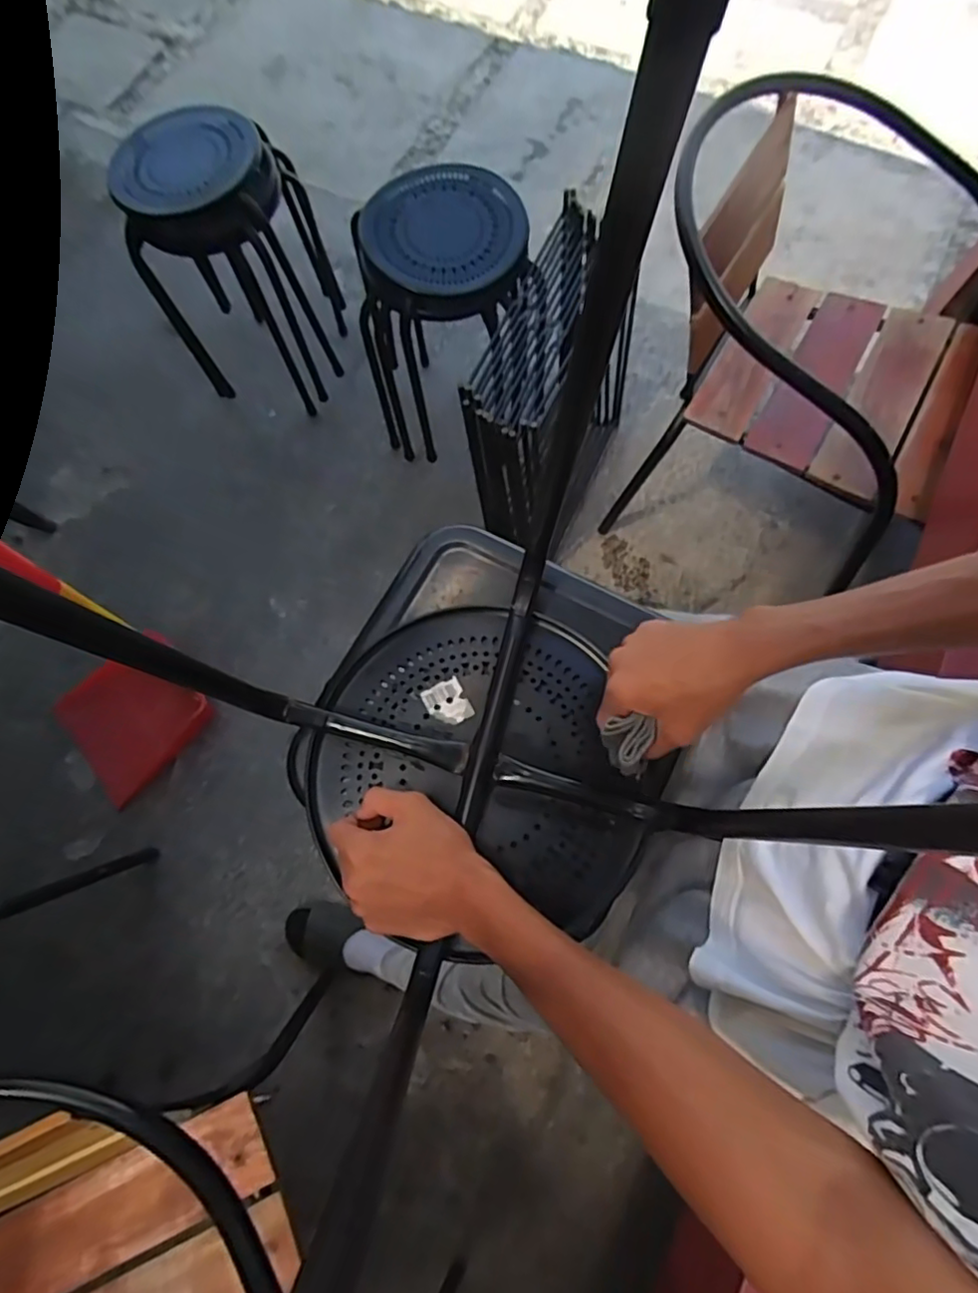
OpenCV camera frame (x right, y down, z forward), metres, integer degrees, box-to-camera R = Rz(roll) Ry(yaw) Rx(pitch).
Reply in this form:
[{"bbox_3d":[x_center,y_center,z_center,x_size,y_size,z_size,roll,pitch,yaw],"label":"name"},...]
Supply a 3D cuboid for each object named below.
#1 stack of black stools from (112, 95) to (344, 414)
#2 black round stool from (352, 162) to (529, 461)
[{"bbox_3d":[-0.525,-0.797,1.332,0.320,0.482,0.311,-7,73,0],"label":"stack of black stools"},{"bbox_3d":[-0.096,-0.639,1.235,0.311,0.435,0.283,-1,73,2],"label":"black round stool"}]

